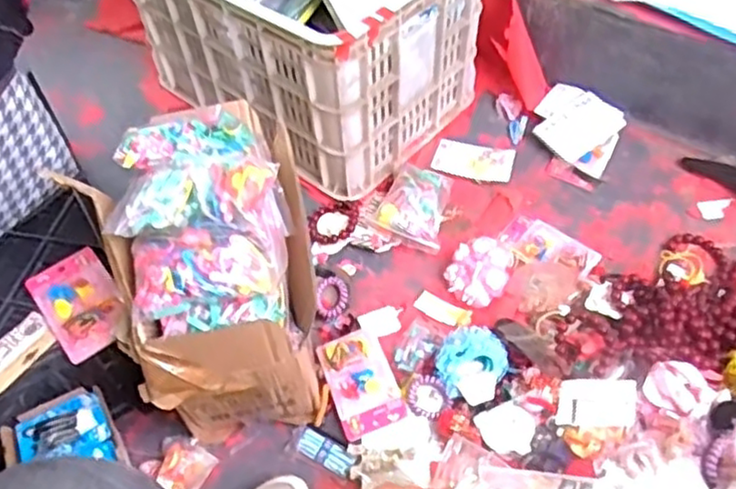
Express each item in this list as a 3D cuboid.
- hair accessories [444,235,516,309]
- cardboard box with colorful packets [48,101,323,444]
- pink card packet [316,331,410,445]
[{"bbox_3d":[0.153,0.038,0.962,0.082,0.044,0.090,21,56,18],"label":"hair accessories"},{"bbox_3d":[-0.156,0.055,0.782,0.197,0.317,0.230,-16,53,-9],"label":"cardboard box with colorful packets"},{"bbox_3d":[-0.010,0.169,0.868,0.081,0.009,0.131,-22,57,-10],"label":"pink card packet"}]

